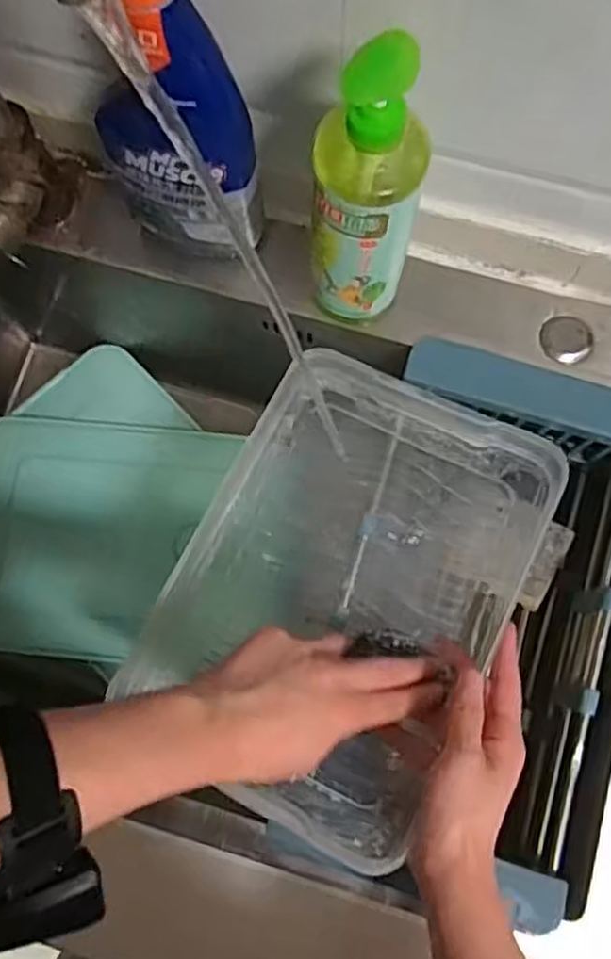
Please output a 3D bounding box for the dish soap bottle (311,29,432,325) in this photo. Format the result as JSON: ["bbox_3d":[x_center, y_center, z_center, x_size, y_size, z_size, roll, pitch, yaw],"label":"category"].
[{"bbox_3d":[0.037,-0.164,0.431,0.060,0.202,0.053,14,79,3],"label":"dish soap bottle"}]

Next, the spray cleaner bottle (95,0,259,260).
[{"bbox_3d":[-0.080,-0.223,0.418,0.086,0.257,0.056,27,80,6],"label":"spray cleaner bottle"}]

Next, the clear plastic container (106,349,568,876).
[{"bbox_3d":[0.025,0.076,0.517,0.213,0.095,0.306,28,80,6],"label":"clear plastic container"}]

